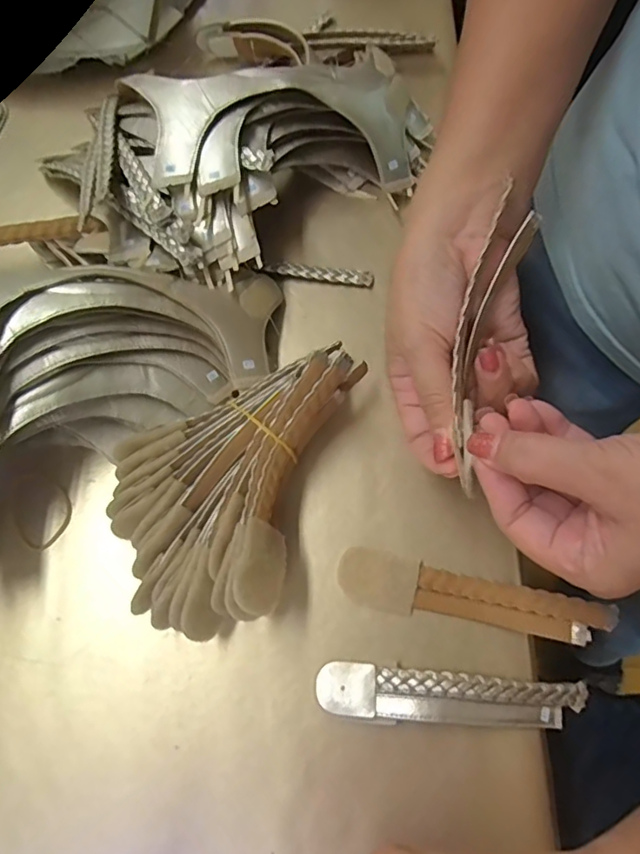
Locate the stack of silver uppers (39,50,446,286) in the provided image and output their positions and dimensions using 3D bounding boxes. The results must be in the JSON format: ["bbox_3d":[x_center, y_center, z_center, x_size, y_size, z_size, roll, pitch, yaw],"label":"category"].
[{"bbox_3d":[-0.039,-0.201,0.385,0.263,0.078,0.151,-36,76,-12],"label":"stack of silver uppers"}]

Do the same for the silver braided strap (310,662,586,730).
[{"bbox_3d":[0.074,0.150,0.301,0.149,0.017,0.026,4,72,0],"label":"silver braided strap"}]

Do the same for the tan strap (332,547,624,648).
[{"bbox_3d":[0.083,0.098,0.310,0.145,0.037,0.031,13,72,3],"label":"tan strap"}]

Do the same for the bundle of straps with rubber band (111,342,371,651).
[{"bbox_3d":[-0.039,0.040,0.316,0.158,0.059,0.120,-24,74,-9],"label":"bundle of straps with rubber band"}]

